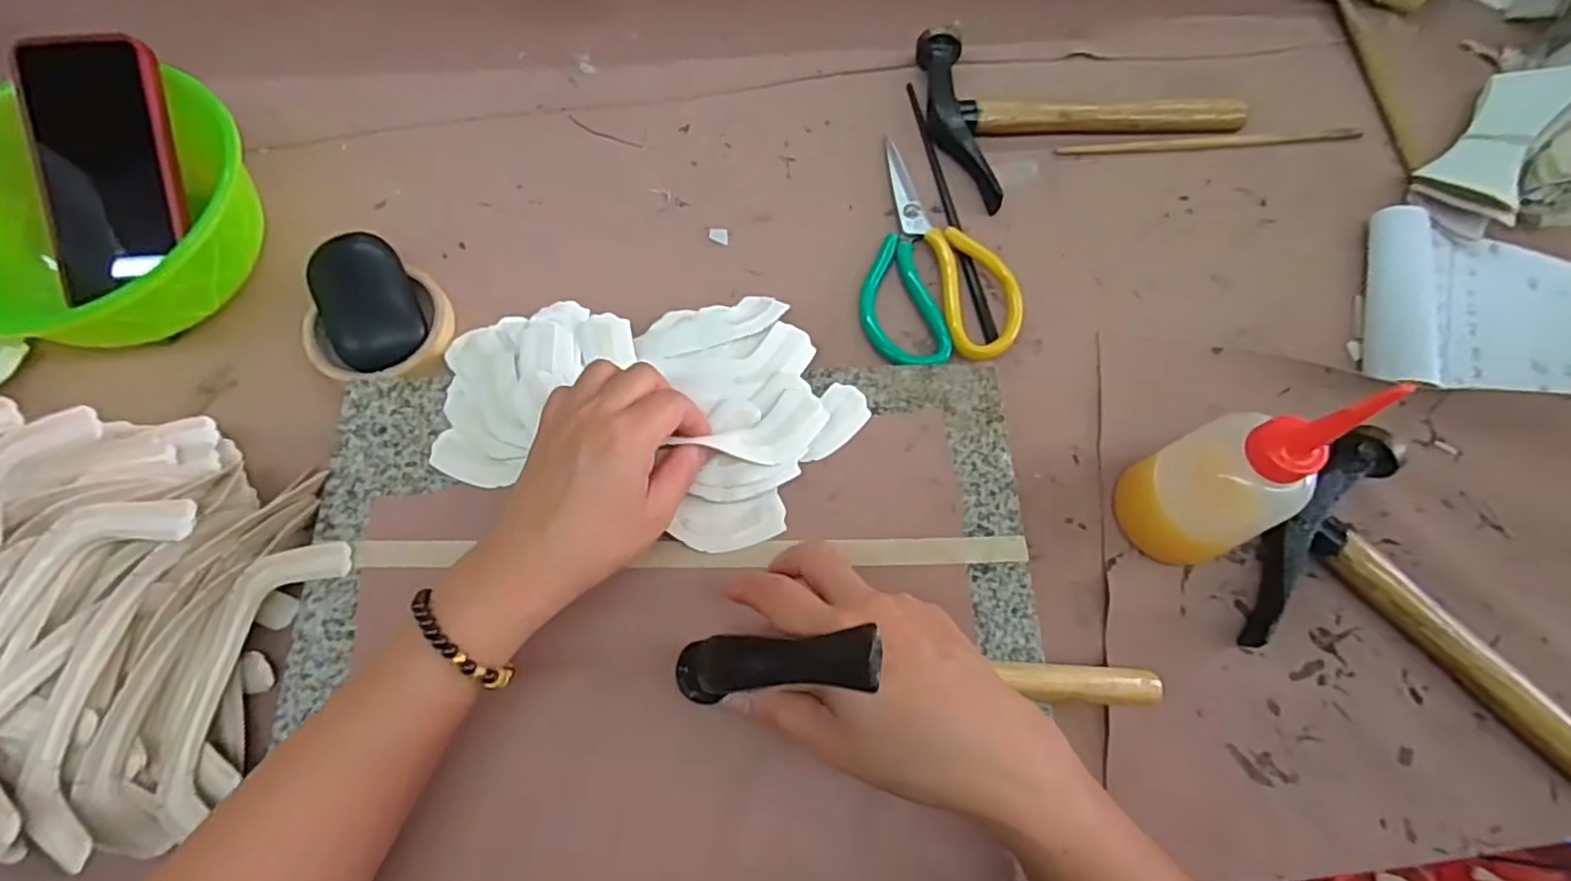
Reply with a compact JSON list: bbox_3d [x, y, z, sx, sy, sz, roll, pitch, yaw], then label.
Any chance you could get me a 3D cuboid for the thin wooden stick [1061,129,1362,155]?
[{"bbox_3d":[0.316,-0.222,0.519,0.230,0.004,0.011,-5,69,-3],"label":"thin wooden stick"}]

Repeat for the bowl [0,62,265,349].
[{"bbox_3d":[-0.418,-0.129,0.435,0.179,0.080,0.179,0,69,-1],"label":"bowl"}]

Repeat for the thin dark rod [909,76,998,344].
[{"bbox_3d":[0.115,-0.169,0.496,0.013,0.006,0.229,-10,70,-4],"label":"thin dark rod"}]

